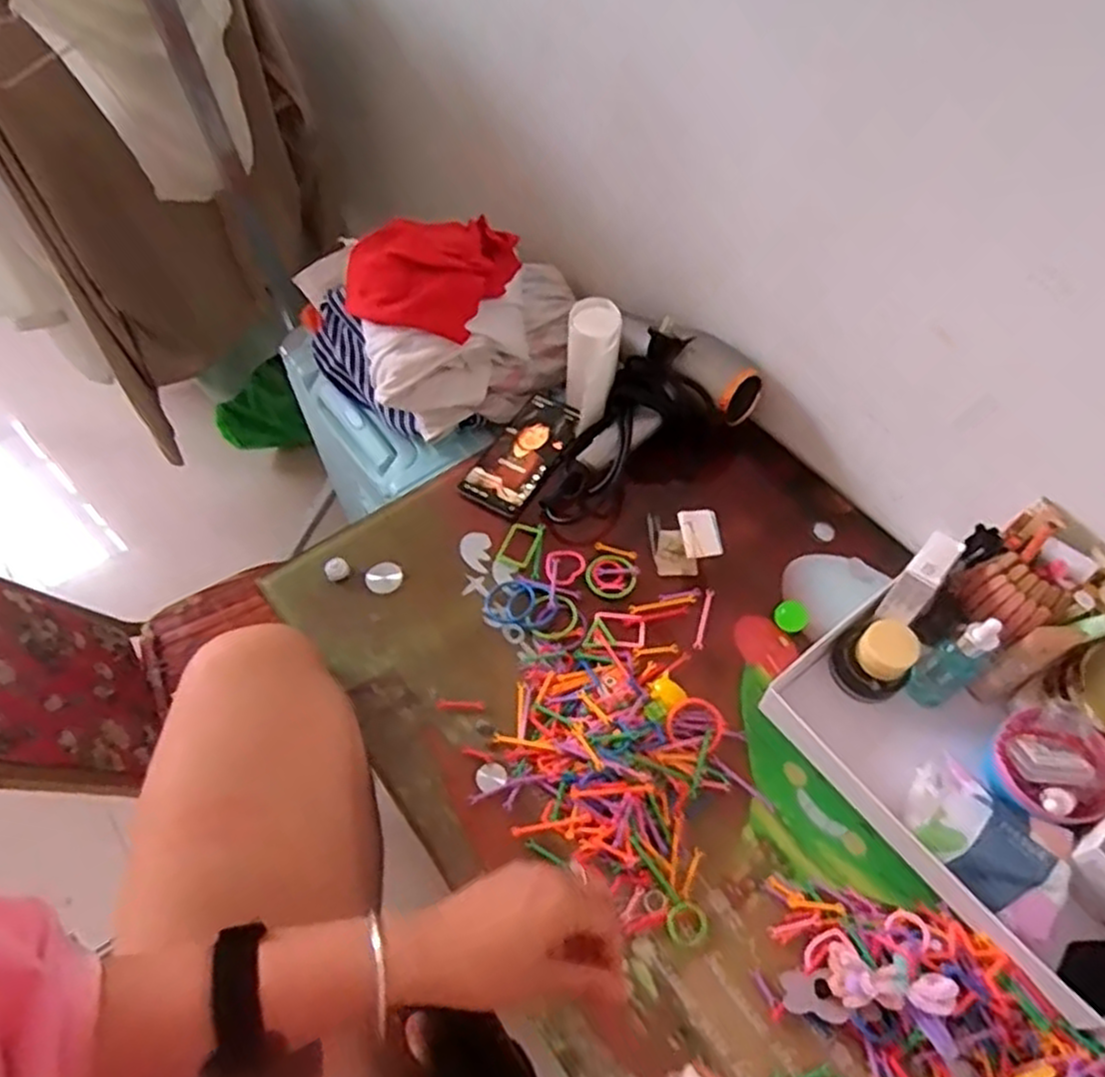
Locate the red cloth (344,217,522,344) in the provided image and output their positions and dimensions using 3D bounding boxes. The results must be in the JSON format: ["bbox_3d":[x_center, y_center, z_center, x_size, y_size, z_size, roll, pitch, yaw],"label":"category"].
[{"bbox_3d":[-0.138,-0.302,0.823,0.166,0.056,0.153,20,60,14],"label":"red cloth"}]

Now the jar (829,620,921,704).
[{"bbox_3d":[0.280,0.105,0.651,0.053,0.057,0.061,-28,61,-15],"label":"jar"}]

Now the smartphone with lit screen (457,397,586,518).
[{"bbox_3d":[-0.029,-0.092,0.806,0.074,0.015,0.153,32,66,15],"label":"smartphone with lit screen"}]

